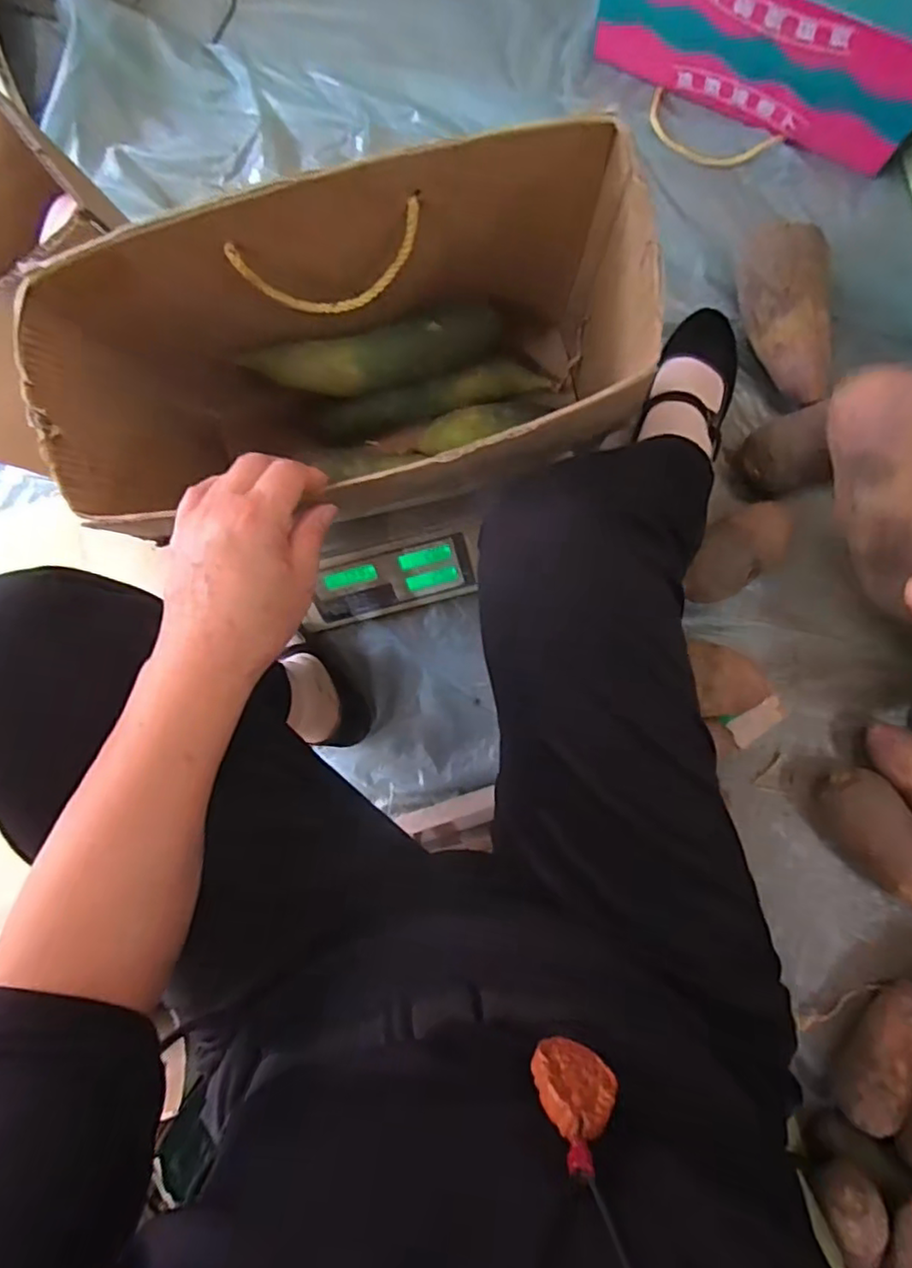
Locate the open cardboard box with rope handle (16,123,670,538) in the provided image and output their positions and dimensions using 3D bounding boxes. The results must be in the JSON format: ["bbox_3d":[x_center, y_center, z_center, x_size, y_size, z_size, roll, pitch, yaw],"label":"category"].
[{"bbox_3d":[-0.063,-0.178,0.472,0.363,0.259,0.163,-14,91,5],"label":"open cardboard box with rope handle"}]

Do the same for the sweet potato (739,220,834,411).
[{"bbox_3d":[0.342,-0.334,0.646,0.081,0.078,0.153,-8,92,5],"label":"sweet potato"}]

